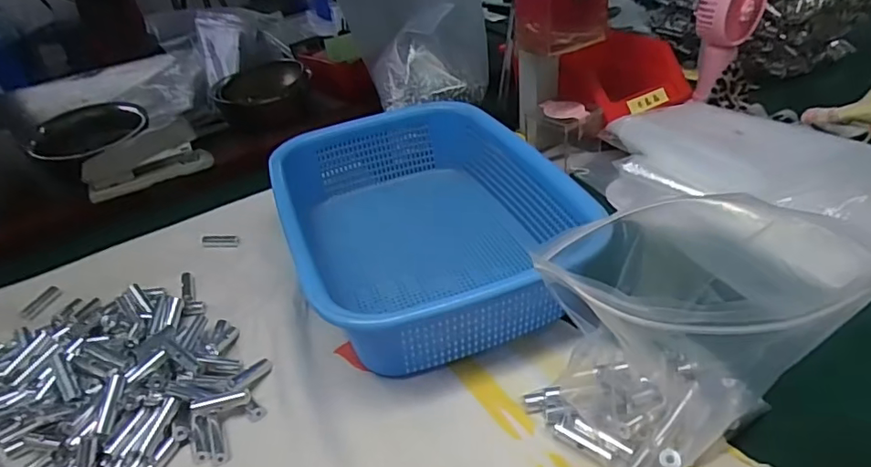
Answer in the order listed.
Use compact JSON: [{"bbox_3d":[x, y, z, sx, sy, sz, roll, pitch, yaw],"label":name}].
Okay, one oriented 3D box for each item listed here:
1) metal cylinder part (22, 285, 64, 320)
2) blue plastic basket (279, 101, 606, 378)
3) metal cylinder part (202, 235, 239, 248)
[{"bbox_3d":[-0.335,0.060,0.472,0.011,0.014,0.040,0,36,9],"label":"metal cylinder part"},{"bbox_3d":[-0.013,-0.016,0.451,0.203,0.065,0.267,-17,37,-14],"label":"blue plastic basket"},{"bbox_3d":[-0.200,0.006,0.517,0.035,0.010,0.010,1,36,10],"label":"metal cylinder part"}]

